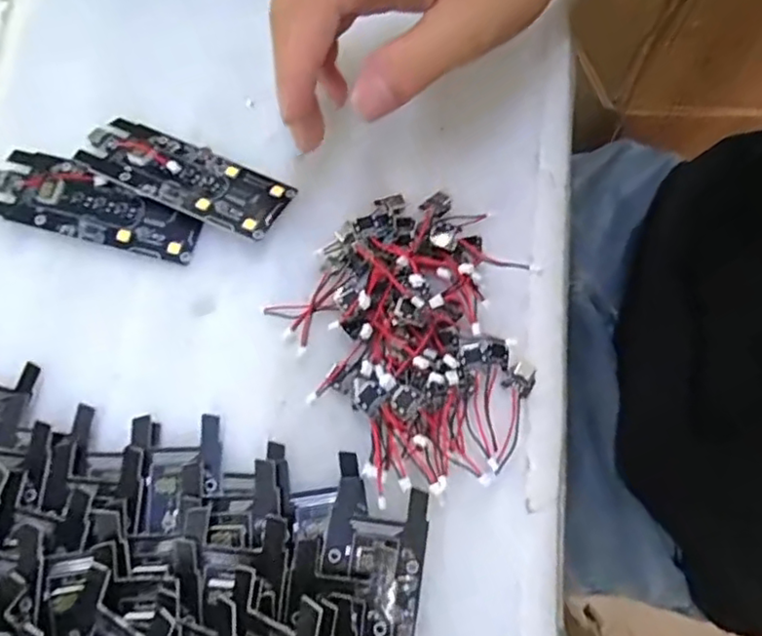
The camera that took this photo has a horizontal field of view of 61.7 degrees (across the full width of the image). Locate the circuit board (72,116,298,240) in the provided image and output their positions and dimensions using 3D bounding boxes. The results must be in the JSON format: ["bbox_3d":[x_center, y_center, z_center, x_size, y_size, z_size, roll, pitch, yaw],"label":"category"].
[{"bbox_3d":[-0.093,-0.068,0.300,0.100,0.012,0.038,24,72,10],"label":"circuit board"}]

